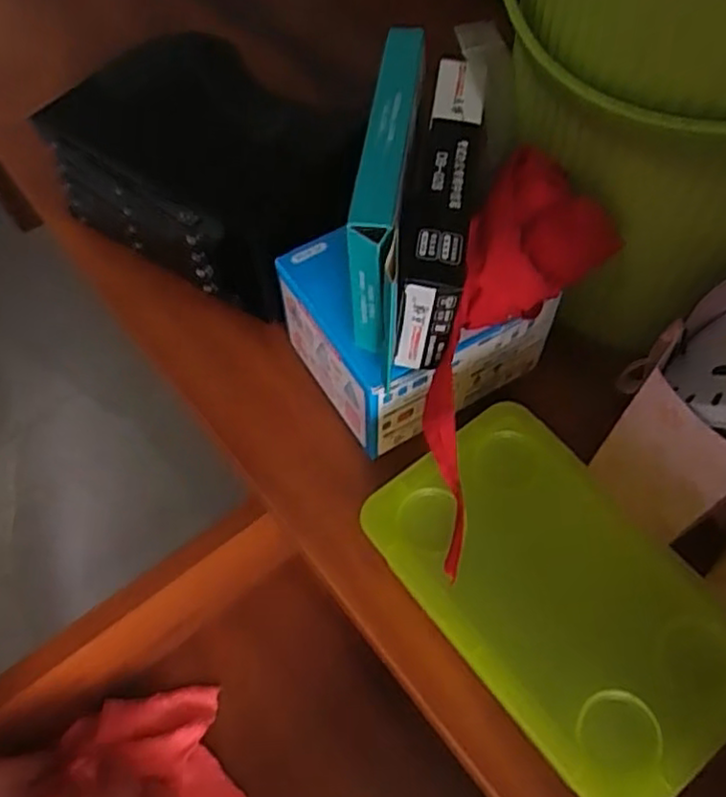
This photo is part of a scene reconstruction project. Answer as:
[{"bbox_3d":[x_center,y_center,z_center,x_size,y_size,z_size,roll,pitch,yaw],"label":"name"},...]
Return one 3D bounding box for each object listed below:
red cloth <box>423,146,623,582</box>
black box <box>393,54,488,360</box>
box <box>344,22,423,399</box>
[{"bbox_3d":[0.068,-0.022,0.338,0.070,0.059,0.210,20,81,13],"label":"red cloth"},{"bbox_3d":[0.040,-0.096,0.352,0.034,0.064,0.146,8,60,5],"label":"black box"},{"bbox_3d":[0.013,-0.103,0.347,0.022,0.078,0.157,5,60,4],"label":"box"}]

